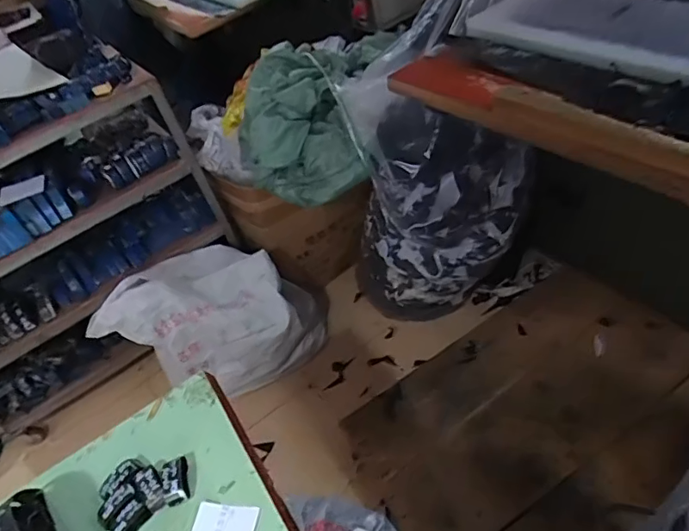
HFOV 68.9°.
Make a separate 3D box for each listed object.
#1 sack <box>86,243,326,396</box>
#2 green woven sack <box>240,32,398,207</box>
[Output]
[{"bbox_3d":[-0.432,0.178,1.795,0.629,0.421,0.481,5,42,14],"label":"sack"},{"bbox_3d":[-0.097,-0.488,1.667,0.504,0.404,0.370,-3,41,5],"label":"green woven sack"}]

